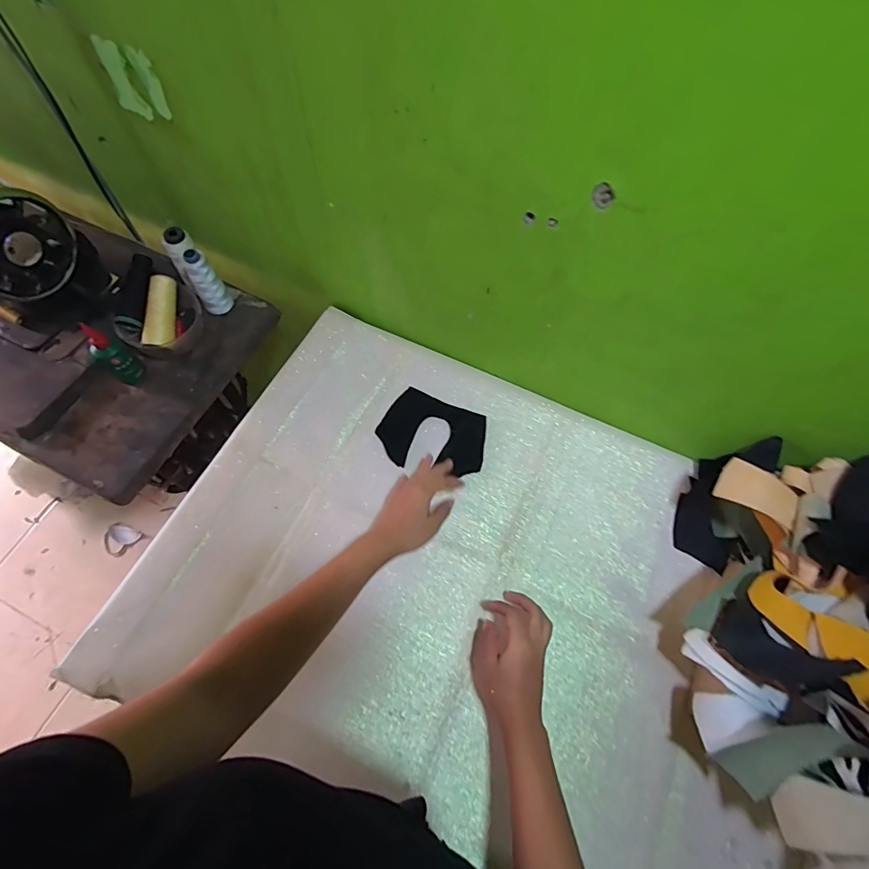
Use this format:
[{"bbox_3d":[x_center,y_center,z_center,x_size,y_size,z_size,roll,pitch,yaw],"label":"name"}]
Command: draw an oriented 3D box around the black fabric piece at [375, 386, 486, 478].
[{"bbox_3d":[-0.002,0.001,0.681,0.156,0.006,0.117,21,69,8],"label":"black fabric piece"}]

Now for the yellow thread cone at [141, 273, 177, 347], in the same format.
[{"bbox_3d":[-0.412,-0.188,0.694,0.032,0.047,0.116,0,66,-1],"label":"yellow thread cone"}]

